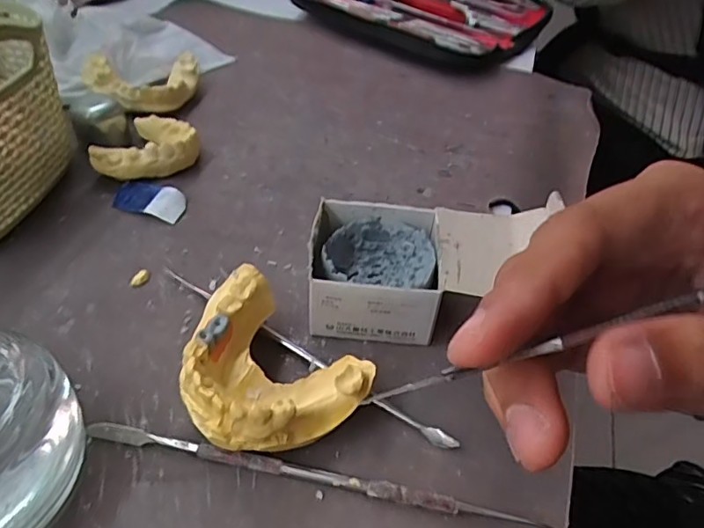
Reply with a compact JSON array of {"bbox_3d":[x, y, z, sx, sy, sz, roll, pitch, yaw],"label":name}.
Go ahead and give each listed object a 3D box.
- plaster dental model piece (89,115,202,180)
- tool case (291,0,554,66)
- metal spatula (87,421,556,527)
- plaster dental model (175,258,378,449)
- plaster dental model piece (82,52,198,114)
[{"bbox_3d":[-0.121,-0.071,0.318,0.058,0.020,0.052,-11,45,-14],"label":"plaster dental model piece"},{"bbox_3d":[0.068,-0.250,0.520,0.201,0.027,0.189,25,48,21],"label":"tool case"},{"bbox_3d":[-0.012,0.076,0.193,0.171,0.006,0.005,9,44,6],"label":"metal spatula"},{"bbox_3d":[-0.036,0.041,0.204,0.073,0.037,0.061,31,50,23],"label":"plaster dental model"},{"bbox_3d":[-0.139,-0.120,0.366,0.073,0.026,0.046,-14,46,-17],"label":"plaster dental model piece"}]

